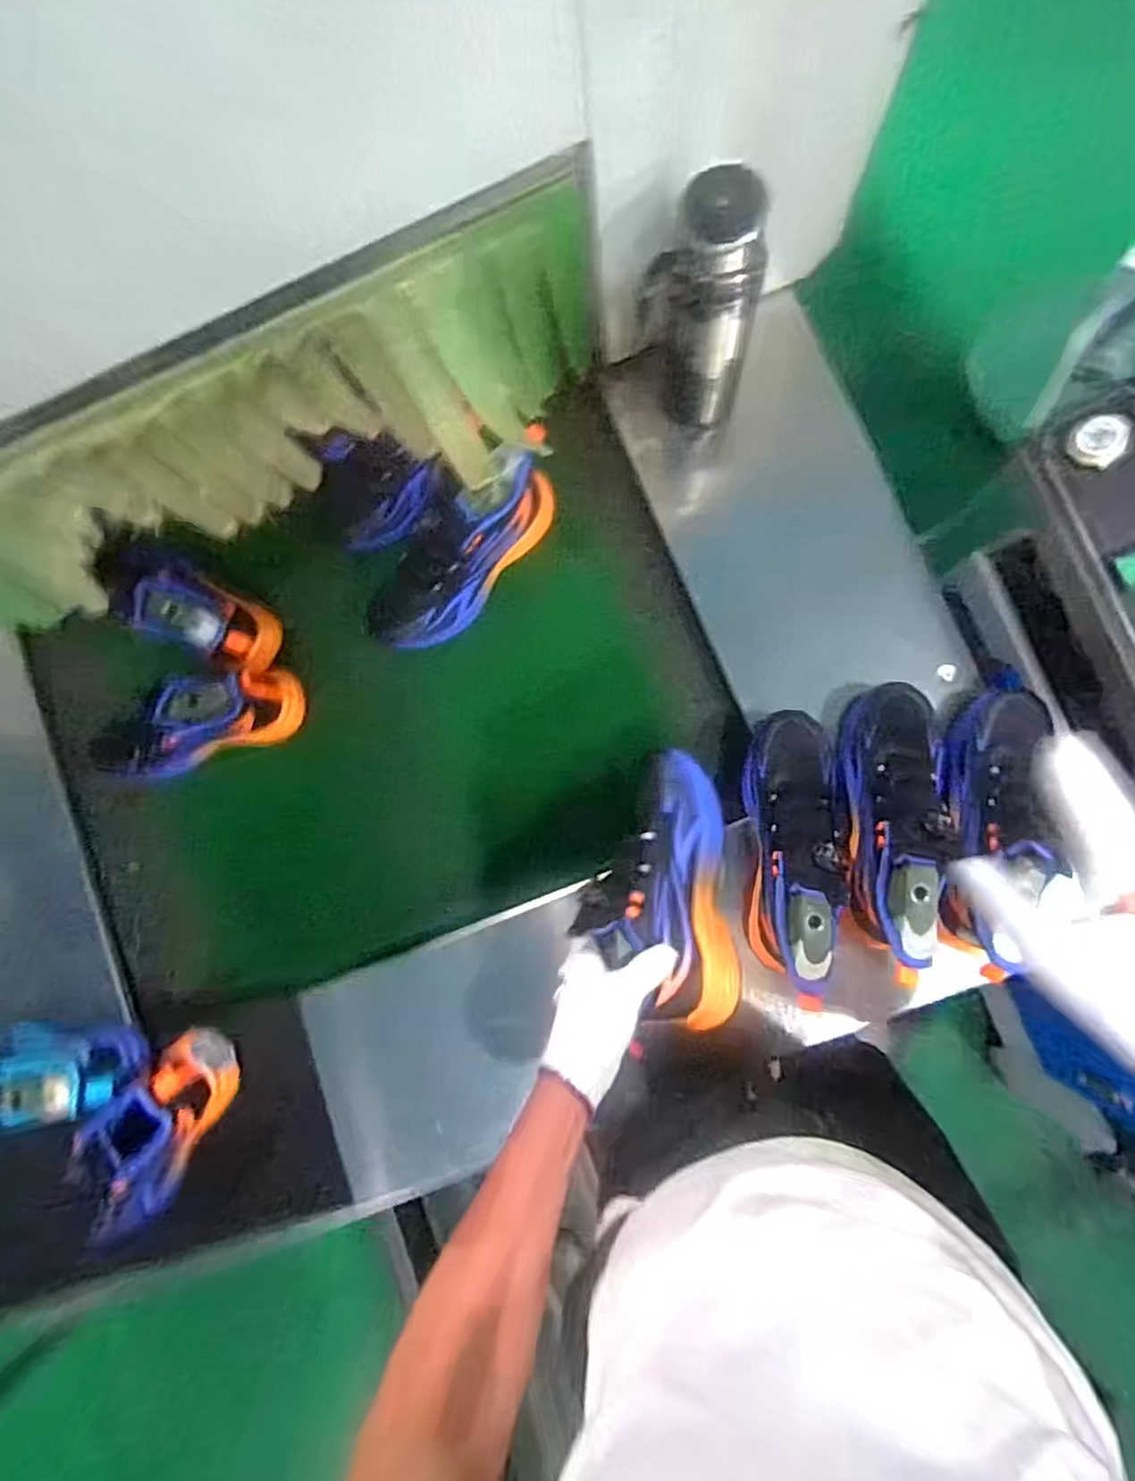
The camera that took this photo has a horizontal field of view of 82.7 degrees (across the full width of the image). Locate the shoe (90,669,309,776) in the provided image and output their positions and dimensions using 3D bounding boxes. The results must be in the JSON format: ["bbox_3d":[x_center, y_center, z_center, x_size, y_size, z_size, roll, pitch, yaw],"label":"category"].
[{"bbox_3d":[-0.422,-0.018,0.716,0.228,0.127,0.076,-20,84,4],"label":"shoe"}]

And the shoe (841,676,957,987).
[{"bbox_3d":[0.314,0.073,0.597,0.093,0.123,0.267,5,67,6],"label":"shoe"}]

